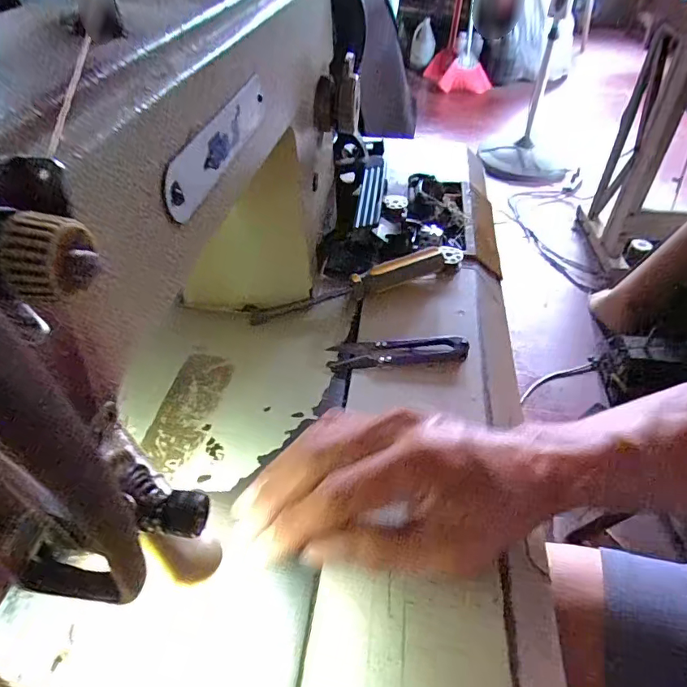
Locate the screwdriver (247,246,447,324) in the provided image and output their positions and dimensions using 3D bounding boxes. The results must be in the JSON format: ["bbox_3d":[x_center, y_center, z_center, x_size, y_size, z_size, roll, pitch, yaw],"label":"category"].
[{"bbox_3d":[0.005,-0.047,0.394,0.169,0.022,0.024,-15,47,-16],"label":"screwdriver"}]

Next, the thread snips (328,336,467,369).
[{"bbox_3d":[0.040,0.006,0.353,0.100,0.008,0.022,-1,45,-3],"label":"thread snips"}]

